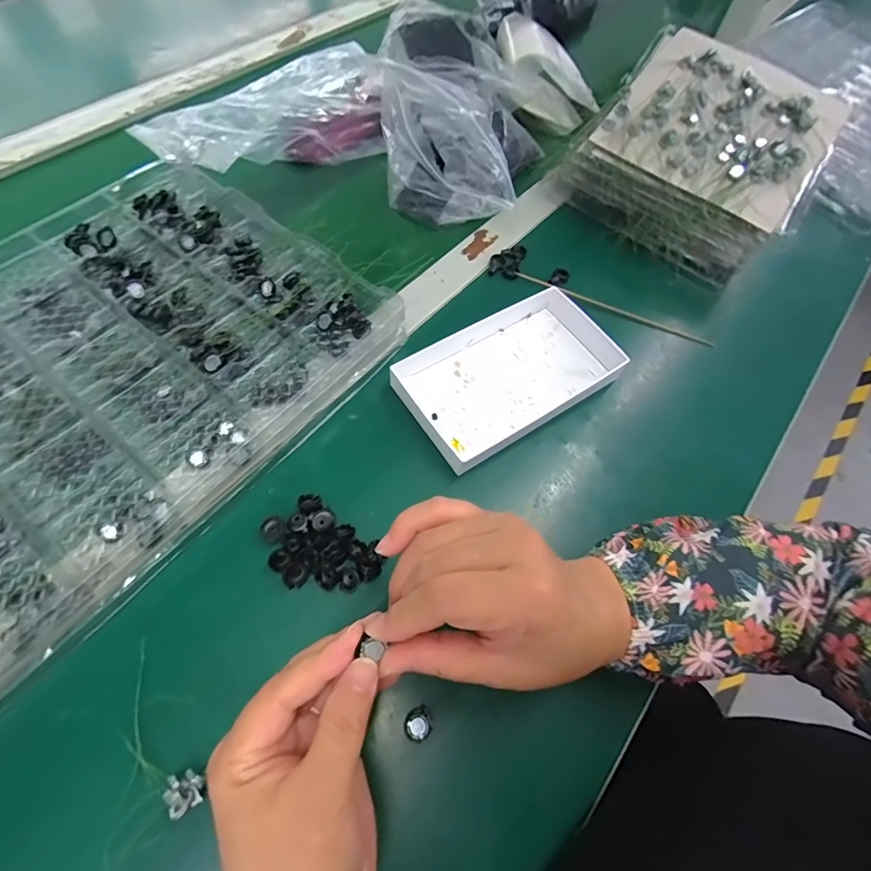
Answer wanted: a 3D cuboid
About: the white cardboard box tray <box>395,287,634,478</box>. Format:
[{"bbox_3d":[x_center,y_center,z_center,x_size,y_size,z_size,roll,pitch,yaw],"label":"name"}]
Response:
[{"bbox_3d":[0.059,-0.055,0.386,0.174,0.026,0.109,-31,69,-18],"label":"white cardboard box tray"}]

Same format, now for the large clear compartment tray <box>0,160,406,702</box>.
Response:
[{"bbox_3d":[-0.277,-0.039,0.338,0.305,0.032,0.437,36,65,15],"label":"large clear compartment tray"}]

